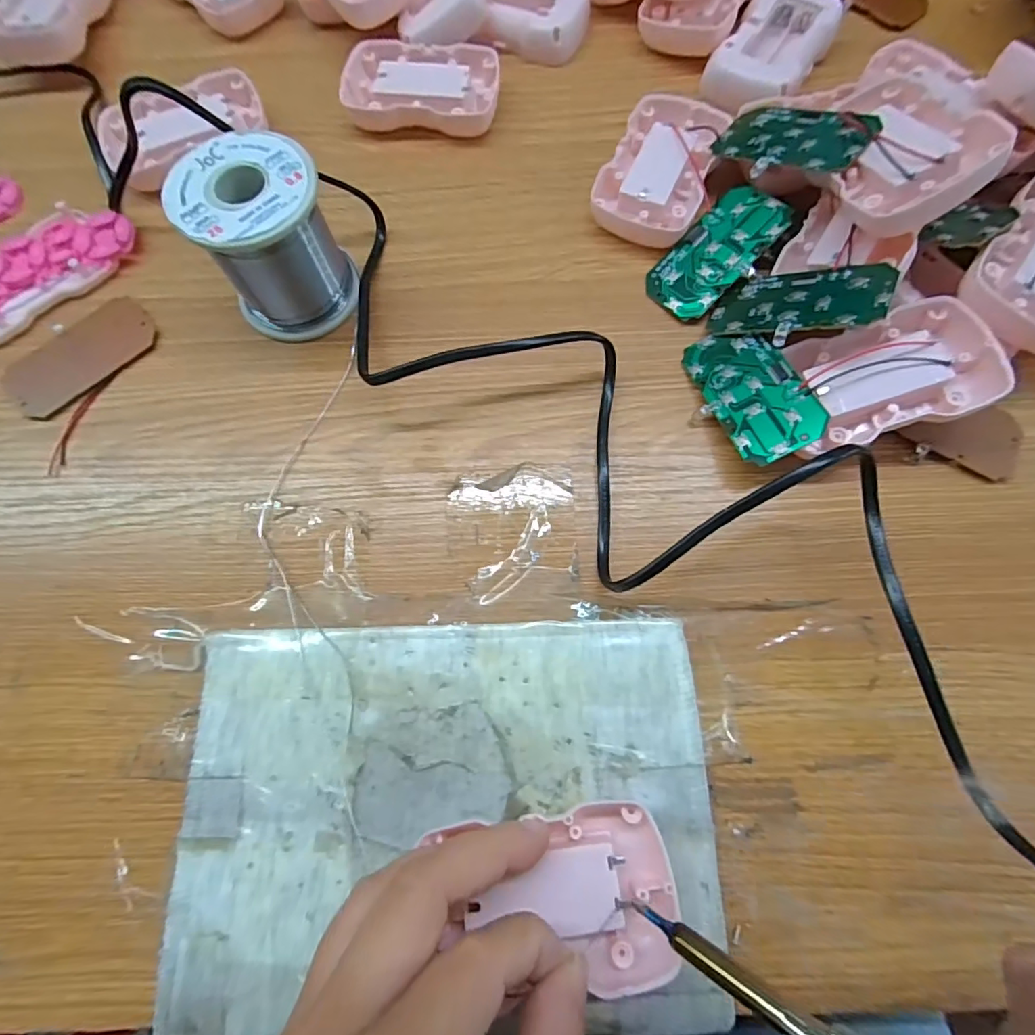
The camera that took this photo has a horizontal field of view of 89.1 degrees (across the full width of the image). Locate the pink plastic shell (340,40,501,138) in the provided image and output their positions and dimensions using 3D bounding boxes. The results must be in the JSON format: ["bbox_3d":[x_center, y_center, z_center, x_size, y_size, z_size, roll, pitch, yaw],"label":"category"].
[{"bbox_3d":[-0.056,-0.248,0.309,0.089,0.017,0.056,3,74,3],"label":"pink plastic shell"}]

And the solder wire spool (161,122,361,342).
[{"bbox_3d":[-0.116,-0.131,0.249,0.060,0.063,0.060,0,74,2],"label":"solder wire spool"}]

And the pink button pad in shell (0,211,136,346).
[{"bbox_3d":[-0.259,-0.135,0.283,0.101,0.007,0.049,-38,77,-9],"label":"pink button pad in shell"}]

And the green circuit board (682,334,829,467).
[{"bbox_3d":[0.107,-0.059,0.240,0.036,0.004,0.072,-28,61,15],"label":"green circuit board"}]

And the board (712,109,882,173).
[{"bbox_3d":[0.135,-0.187,0.259,0.036,0.007,0.074,-42,54,-10],"label":"board"}]

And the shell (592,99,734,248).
[{"bbox_3d":[0.078,-0.188,0.285,0.054,0.016,0.088,24,76,8],"label":"shell"}]

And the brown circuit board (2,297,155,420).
[{"bbox_3d":[-0.225,-0.083,0.271,0.076,0.005,0.040,-38,77,-9],"label":"brown circuit board"}]

